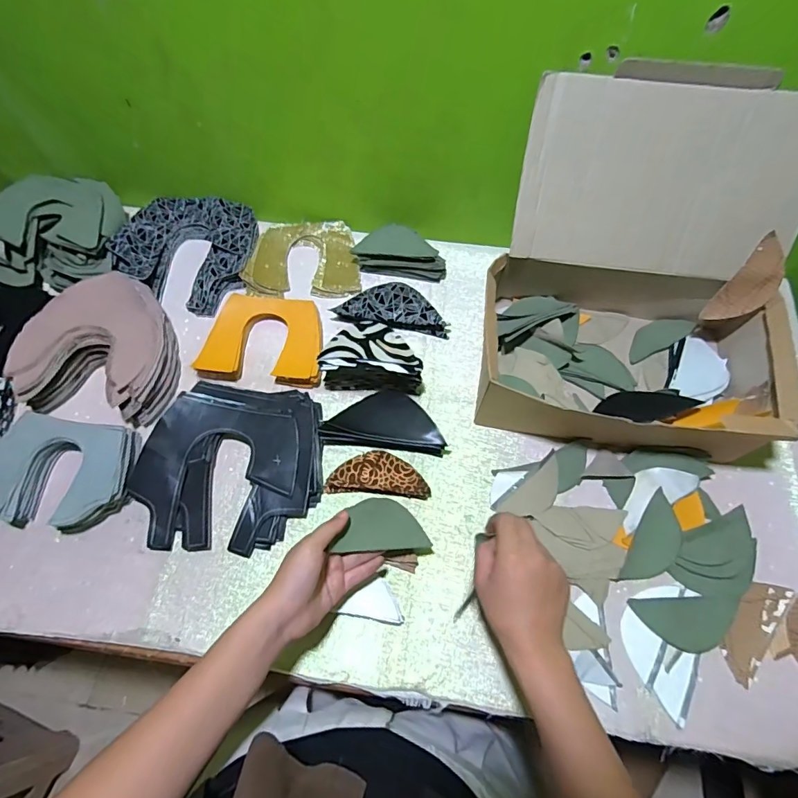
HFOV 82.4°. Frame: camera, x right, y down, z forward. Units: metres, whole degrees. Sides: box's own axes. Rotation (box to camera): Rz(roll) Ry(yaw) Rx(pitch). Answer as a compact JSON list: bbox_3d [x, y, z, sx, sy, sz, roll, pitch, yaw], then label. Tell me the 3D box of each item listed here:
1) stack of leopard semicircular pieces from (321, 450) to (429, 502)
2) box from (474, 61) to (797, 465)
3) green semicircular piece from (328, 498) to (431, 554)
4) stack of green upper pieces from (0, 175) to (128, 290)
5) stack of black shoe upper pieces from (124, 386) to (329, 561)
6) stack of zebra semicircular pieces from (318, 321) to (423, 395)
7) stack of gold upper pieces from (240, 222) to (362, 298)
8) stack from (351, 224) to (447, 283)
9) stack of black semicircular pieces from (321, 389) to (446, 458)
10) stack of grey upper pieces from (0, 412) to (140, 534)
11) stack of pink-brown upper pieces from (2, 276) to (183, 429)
[{"bbox_3d":[-0.024,0.089,0.543,0.119,0.019,0.049,4,64,2],"label":"stack of leopard semicircular pieces"},{"bbox_3d":[0.281,-0.136,0.523,0.333,0.245,0.318,10,65,5],"label":"box"},{"bbox_3d":[-0.015,0.130,0.472,0.103,0.004,0.050,7,73,-25],"label":"green semicircular piece"},{"bbox_3d":[-0.492,-0.243,0.647,0.177,0.067,0.158,-5,64,-4],"label":"stack of green upper pieces"},{"bbox_3d":[-0.195,0.077,0.536,0.204,0.035,0.189,4,64,2],"label":"stack of black shoe upper pieces"},{"bbox_3d":[-0.031,-0.049,0.576,0.124,0.080,0.063,4,64,2],"label":"stack of zebra semicircular pieces"},{"bbox_3d":[-0.141,-0.210,0.682,0.162,0.025,0.129,-1,64,-1],"label":"stack of gold upper pieces"},{"bbox_3d":[0.004,-0.220,0.671,0.136,0.044,0.056,8,65,4],"label":"stack"},{"bbox_3d":[-0.018,0.026,0.565,0.144,0.035,0.072,3,64,1],"label":"stack of black semicircular pieces"},{"bbox_3d":[-0.390,0.083,0.524,0.160,0.039,0.123,6,65,3],"label":"stack of grey upper pieces"},{"bbox_3d":[-0.377,-0.069,0.586,0.180,0.059,0.182,7,65,3],"label":"stack of pink-brown upper pieces"}]

